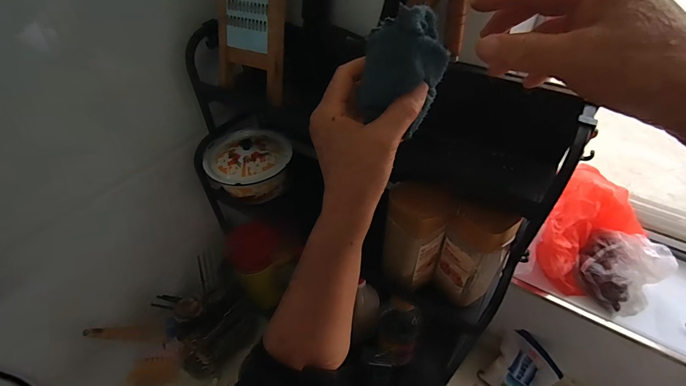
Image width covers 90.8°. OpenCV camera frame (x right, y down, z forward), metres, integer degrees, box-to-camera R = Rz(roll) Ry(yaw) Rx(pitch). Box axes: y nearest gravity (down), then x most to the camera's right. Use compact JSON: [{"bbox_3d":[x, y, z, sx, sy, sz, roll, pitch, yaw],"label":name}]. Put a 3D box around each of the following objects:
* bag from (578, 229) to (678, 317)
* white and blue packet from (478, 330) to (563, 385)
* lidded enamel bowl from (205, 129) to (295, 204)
[{"bbox_3d":[0.462,0.124,0.562,0.119,0.073,0.111,-29,52,-25],"label":"bag"},{"bbox_3d":[0.357,0.351,0.674,0.054,0.137,0.114,12,25,-41],"label":"white and blue packet"},{"bbox_3d":[-0.165,-0.050,0.602,0.139,0.075,0.127,-1,45,1],"label":"lidded enamel bowl"}]

